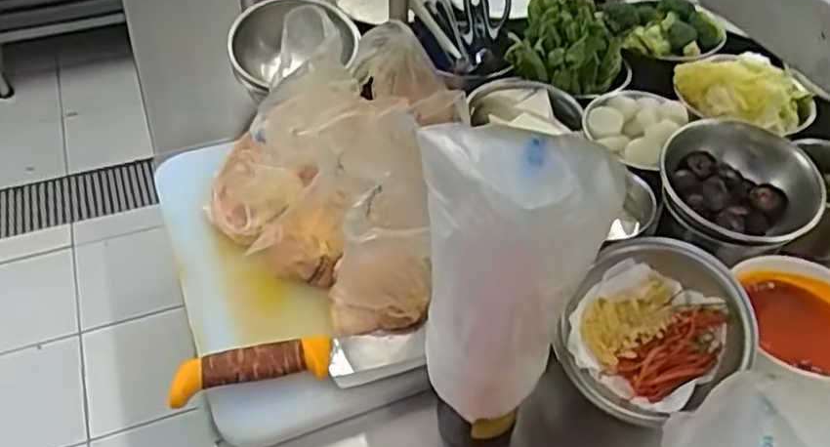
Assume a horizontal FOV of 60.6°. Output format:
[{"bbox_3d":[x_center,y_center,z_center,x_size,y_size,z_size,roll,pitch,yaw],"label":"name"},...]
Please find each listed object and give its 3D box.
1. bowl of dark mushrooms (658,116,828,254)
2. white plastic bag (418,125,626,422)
[{"bbox_3d":[0.330,-0.037,0.721,0.147,0.064,0.126,14,88,26],"label":"bowl of dark mushrooms"},{"bbox_3d":[0.065,0.043,0.486,0.115,0.232,0.056,-2,45,-4],"label":"white plastic bag"}]

